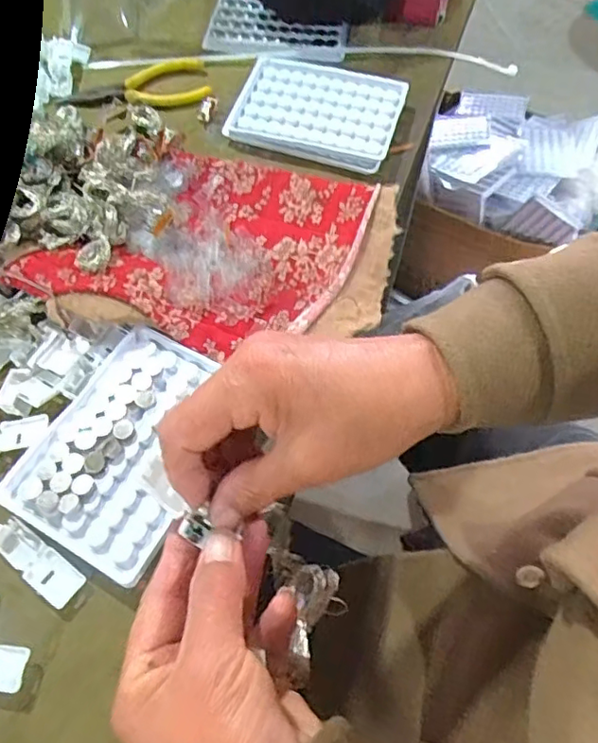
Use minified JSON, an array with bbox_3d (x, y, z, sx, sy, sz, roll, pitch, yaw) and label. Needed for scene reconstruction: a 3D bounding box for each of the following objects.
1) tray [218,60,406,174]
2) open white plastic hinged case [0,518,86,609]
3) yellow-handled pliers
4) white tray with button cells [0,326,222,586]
[{"bbox_3d":[0.015,-0.215,0.471,0.131,0.012,0.099,15,63,7],"label":"tray"},{"bbox_3d":[-0.138,0.100,0.304,0.054,0.009,0.020,32,67,15],"label":"open white plastic hinged case"},{"bbox_3d":[-0.137,-0.235,0.487,0.129,0.008,0.053,-21,64,-11],"label":"yellow-handled pliers"},{"bbox_3d":[-0.098,0.037,0.330,0.093,0.015,0.130,24,65,12],"label":"white tray with button cells"}]

